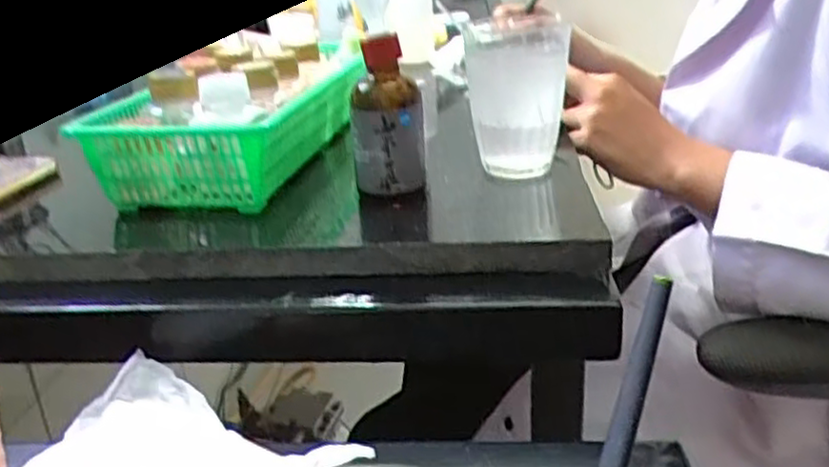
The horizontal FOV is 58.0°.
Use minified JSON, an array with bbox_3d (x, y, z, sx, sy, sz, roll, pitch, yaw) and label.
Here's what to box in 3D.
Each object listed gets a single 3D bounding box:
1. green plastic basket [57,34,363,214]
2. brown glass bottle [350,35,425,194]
[{"bbox_3d":[-0.113,-0.069,0.496,0.131,0.066,0.155,3,24,13],"label":"green plastic basket"},{"bbox_3d":[-0.016,-0.070,0.445,0.041,0.087,0.034,-2,23,1],"label":"brown glass bottle"}]

